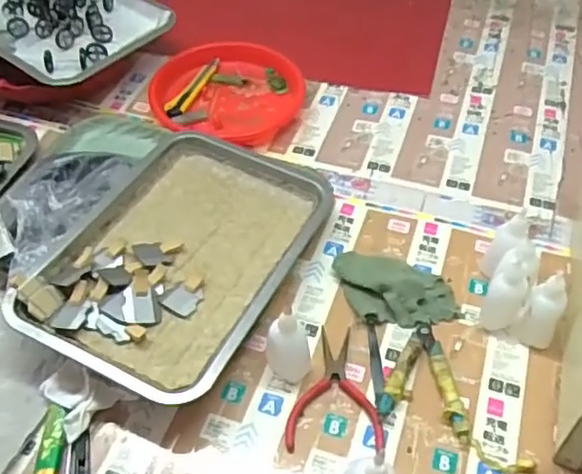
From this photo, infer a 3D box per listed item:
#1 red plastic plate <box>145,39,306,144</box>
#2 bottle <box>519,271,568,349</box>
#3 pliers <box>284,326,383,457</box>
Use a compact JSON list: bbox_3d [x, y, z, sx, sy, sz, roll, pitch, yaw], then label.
[{"bbox_3d":[-0.084,-0.199,0.850,0.195,0.030,0.195,0,49,0],"label":"red plastic plate"},{"bbox_3d":[0.235,0.066,0.575,0.032,0.083,0.038,28,55,22],"label":"bottle"},{"bbox_3d":[0.036,0.136,0.569,0.080,0.007,0.117,-1,49,0],"label":"pliers"}]

